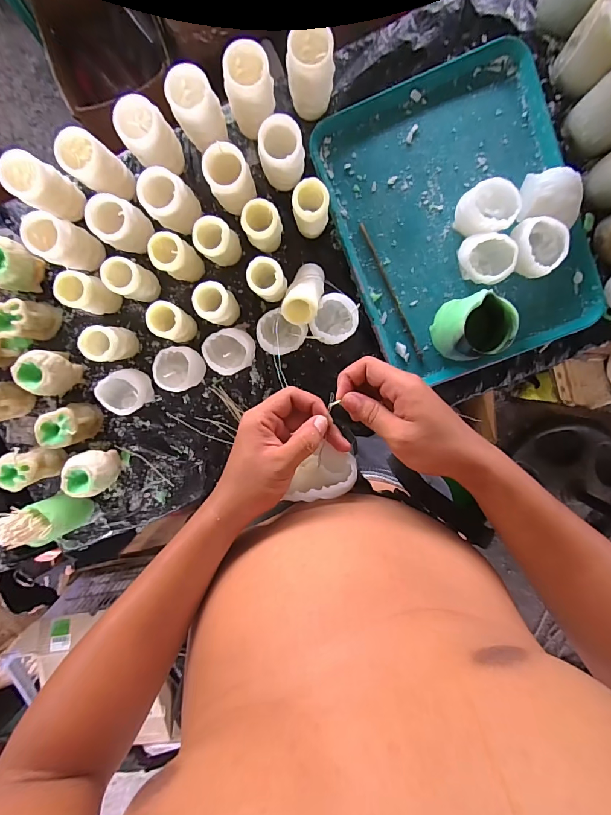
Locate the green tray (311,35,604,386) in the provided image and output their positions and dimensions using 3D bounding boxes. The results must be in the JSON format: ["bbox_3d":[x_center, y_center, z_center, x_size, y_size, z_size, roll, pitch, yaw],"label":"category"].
[{"bbox_3d":[0.236,-0.284,0.588,0.338,0.034,0.441,-21,96,5],"label":"green tray"}]

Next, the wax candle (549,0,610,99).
[{"bbox_3d":[0.404,-0.499,0.510,0.081,0.107,0.084,0,97,2],"label":"wax candle"}]

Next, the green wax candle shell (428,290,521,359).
[{"bbox_3d":[0.246,-0.117,0.553,0.085,0.095,0.089,0,97,2],"label":"green wax candle shell"}]

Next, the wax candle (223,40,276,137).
[{"bbox_3d":[-0.076,-0.439,0.528,0.062,0.094,0.066,0,97,2],"label":"wax candle"}]

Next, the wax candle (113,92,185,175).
[{"bbox_3d":[-0.223,-0.390,0.552,0.065,0.100,0.064,0,97,2],"label":"wax candle"}]

